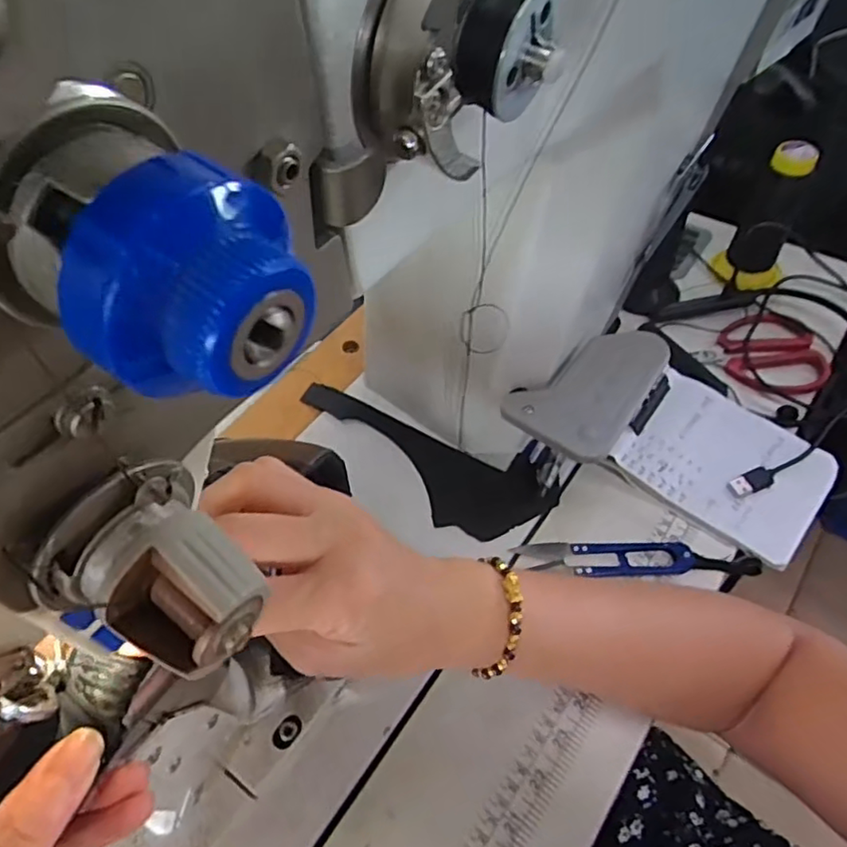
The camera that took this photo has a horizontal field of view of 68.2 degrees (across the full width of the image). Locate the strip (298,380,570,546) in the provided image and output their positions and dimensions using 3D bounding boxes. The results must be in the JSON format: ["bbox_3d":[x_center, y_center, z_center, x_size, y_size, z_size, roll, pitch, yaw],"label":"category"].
[{"bbox_3d":[-0.004,0.027,0.467,0.204,0.007,0.073,20,57,17],"label":"strip"}]

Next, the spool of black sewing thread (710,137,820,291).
[{"bbox_3d":[0.291,-0.165,0.527,0.053,0.133,0.048,29,60,23],"label":"spool of black sewing thread"}]

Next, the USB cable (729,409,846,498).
[{"bbox_3d":[0.296,0.002,0.464,0.175,0.030,0.019,-31,57,-18],"label":"USB cable"}]

